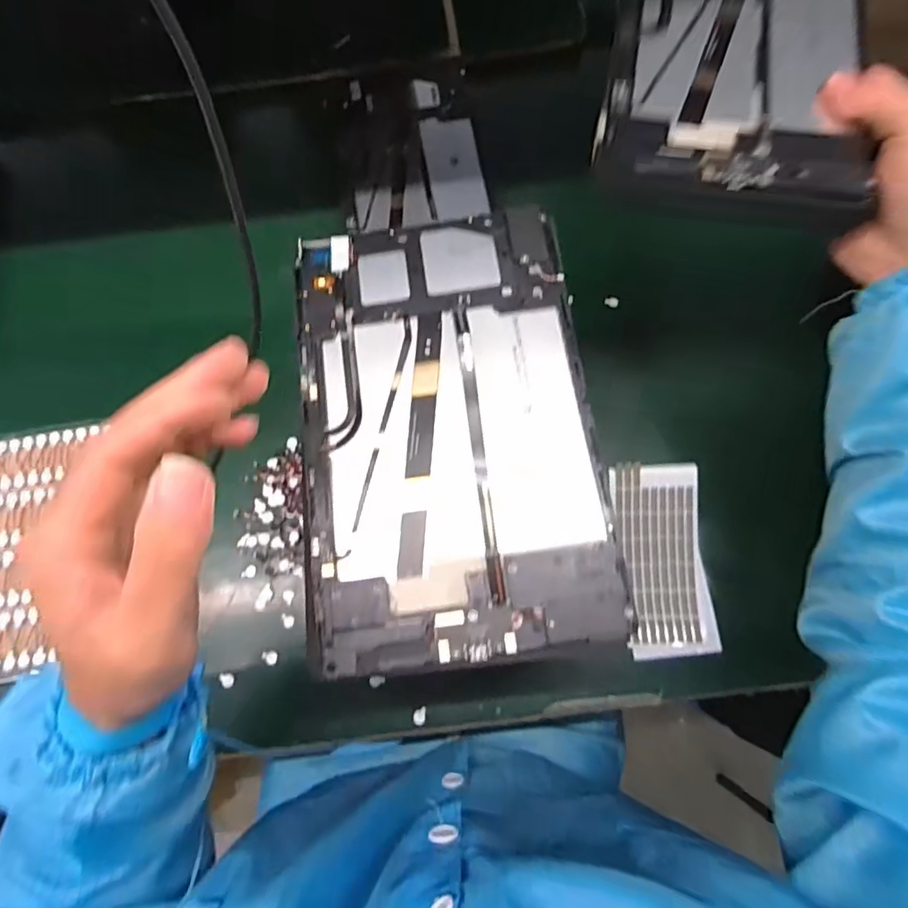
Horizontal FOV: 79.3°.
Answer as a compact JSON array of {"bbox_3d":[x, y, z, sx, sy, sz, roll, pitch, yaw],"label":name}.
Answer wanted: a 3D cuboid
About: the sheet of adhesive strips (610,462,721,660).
[{"bbox_3d":[0.169,0.083,0.442,0.065,0.017,0.152,-9,87,-1],"label":"sheet of adhesive strips"}]

